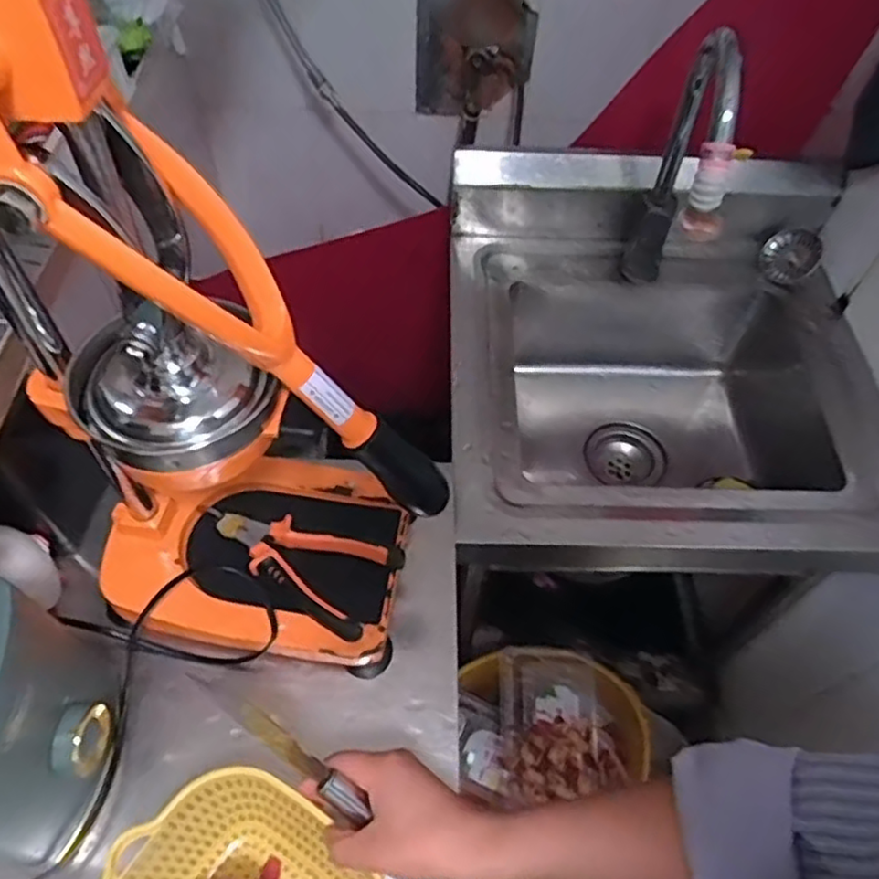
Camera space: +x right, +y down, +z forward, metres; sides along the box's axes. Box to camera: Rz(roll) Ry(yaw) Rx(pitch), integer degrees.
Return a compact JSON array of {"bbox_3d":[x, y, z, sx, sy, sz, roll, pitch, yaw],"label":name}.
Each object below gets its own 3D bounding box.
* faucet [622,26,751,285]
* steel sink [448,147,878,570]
[{"bbox_3d":[0.260,-0.274,0.740,0.049,0.320,0.234,5,55,1],"label":"faucet"},{"bbox_3d":[0.259,-0.061,0.860,0.492,0.311,0.492,3,55,-1],"label":"steel sink"}]

